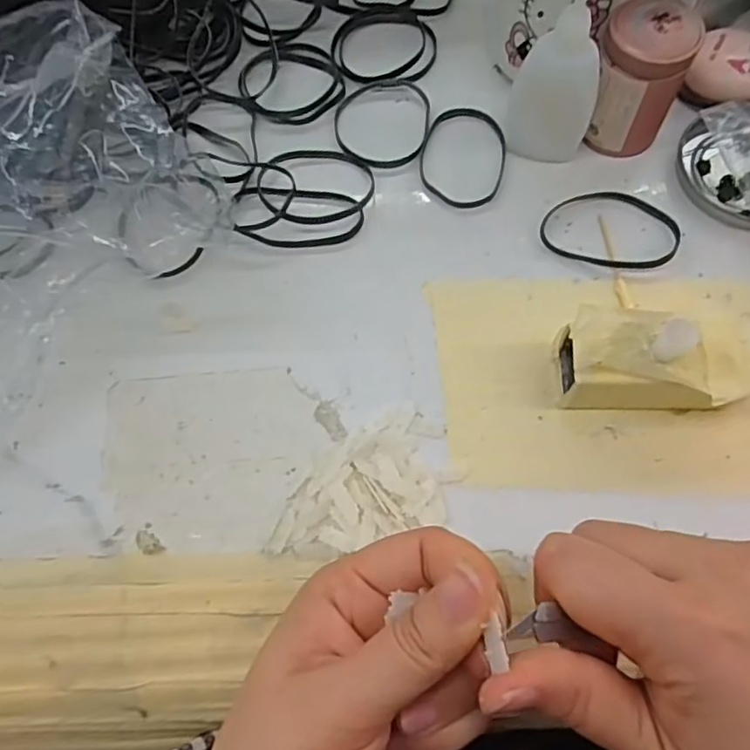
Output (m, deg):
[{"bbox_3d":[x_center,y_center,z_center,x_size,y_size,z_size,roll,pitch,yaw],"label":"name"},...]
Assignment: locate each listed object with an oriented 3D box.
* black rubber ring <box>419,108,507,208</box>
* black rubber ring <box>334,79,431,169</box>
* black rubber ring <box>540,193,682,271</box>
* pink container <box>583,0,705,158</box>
[{"bbox_3d":[0.050,-0.124,0.354,0.048,0.004,0.067,11,68,7],"label":"black rubber ring"},{"bbox_3d":[0.004,-0.148,0.365,0.056,0.004,0.066,-1,67,2],"label":"black rubber ring"},{"bbox_3d":[0.126,-0.078,0.332,0.070,0.004,0.049,16,69,9],"label":"black rubber ring"},{"bbox_3d":[0.137,-0.155,0.330,0.044,0.066,0.041,-1,67,2],"label":"pink container"}]

